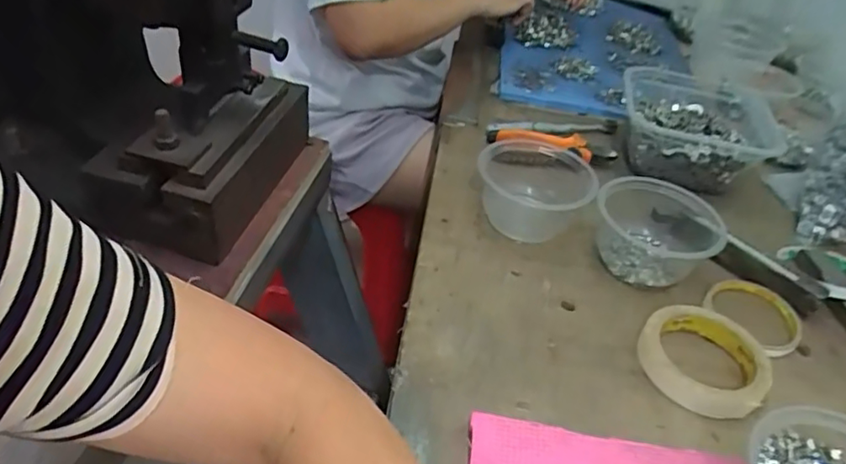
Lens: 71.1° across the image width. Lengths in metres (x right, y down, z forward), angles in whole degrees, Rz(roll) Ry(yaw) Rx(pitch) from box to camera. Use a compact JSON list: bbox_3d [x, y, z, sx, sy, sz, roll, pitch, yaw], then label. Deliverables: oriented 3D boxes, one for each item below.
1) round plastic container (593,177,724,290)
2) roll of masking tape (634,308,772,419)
[{"bbox_3d":[0.225,-0.004,0.571,0.119,0.051,0.112,24,42,16],"label":"round plastic container"},{"bbox_3d":[0.229,0.099,0.483,0.097,0.019,0.096,6,40,-5],"label":"roll of masking tape"}]

